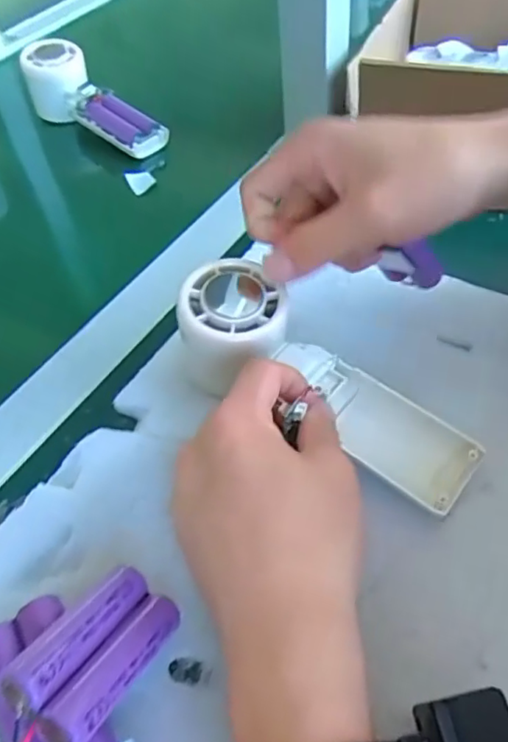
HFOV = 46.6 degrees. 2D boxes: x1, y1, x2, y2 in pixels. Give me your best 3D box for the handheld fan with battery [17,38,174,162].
[{"bbox_3d":[-0.148,-0.242,0.544,0.159,0.073,0.049,35,61,29],"label":"handheld fan with battery"}]

